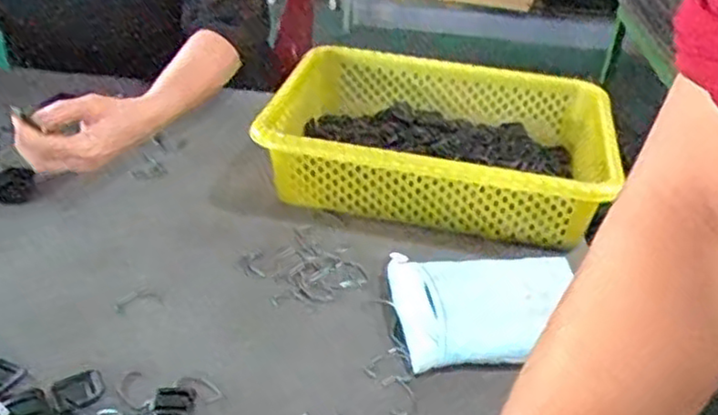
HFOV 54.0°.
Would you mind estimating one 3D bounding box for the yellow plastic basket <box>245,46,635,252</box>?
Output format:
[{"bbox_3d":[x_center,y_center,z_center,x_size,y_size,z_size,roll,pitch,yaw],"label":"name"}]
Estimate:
[{"bbox_3d":[0.085,-0.075,0.761,0.334,0.088,0.249,10,34,8],"label":"yellow plastic basket"}]

